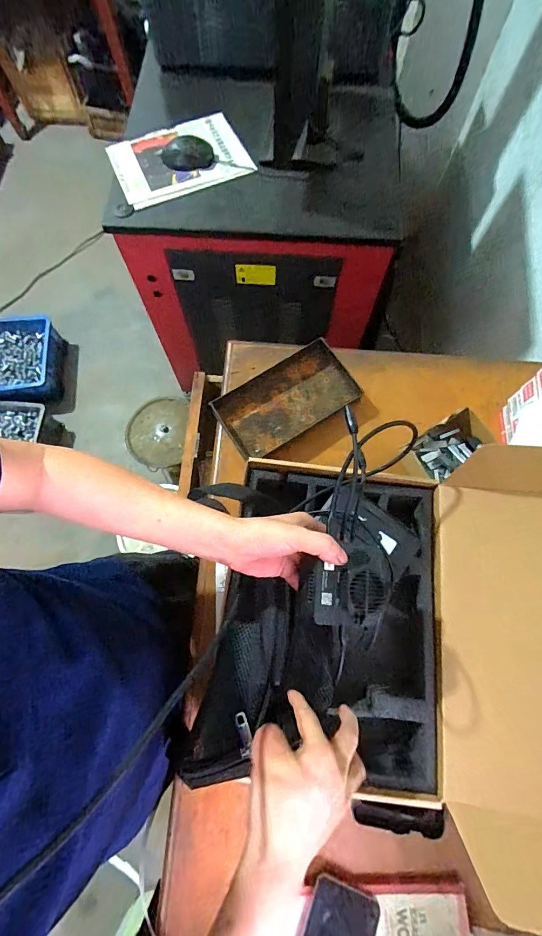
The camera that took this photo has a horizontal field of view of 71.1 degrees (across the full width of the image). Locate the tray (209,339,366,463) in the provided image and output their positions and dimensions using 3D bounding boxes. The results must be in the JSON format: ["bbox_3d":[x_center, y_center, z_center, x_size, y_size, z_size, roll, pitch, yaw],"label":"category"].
[{"bbox_3d":[0.026,-0.113,0.635,0.227,0.032,0.125,-30,75,-10],"label":"tray"}]

